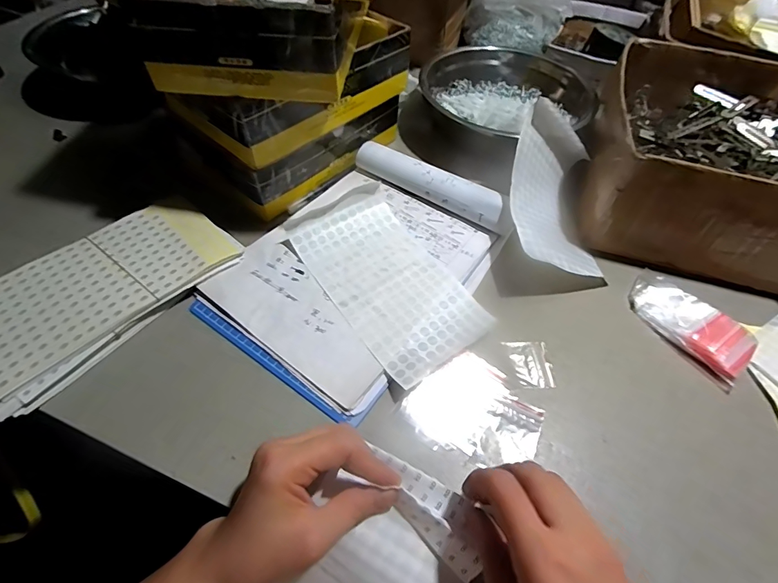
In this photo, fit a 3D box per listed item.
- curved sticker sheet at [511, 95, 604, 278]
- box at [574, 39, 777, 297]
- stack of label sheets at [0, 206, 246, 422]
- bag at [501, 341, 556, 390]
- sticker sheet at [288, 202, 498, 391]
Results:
[{"bbox_3d":[0.196,-0.118,0.463,0.111,0.083,0.200,9,55,3],"label":"curved sticker sheet"},{"bbox_3d":[0.404,-0.176,0.507,0.267,0.110,0.325,20,56,10],"label":"box"},{"bbox_3d":[-0.286,-0.003,0.400,0.128,0.024,0.248,35,60,19],"label":"stack of label sheets"},{"bbox_3d":[0.136,0.071,0.391,0.043,0.004,0.049,1,55,-3],"label":"bag"},{"bbox_3d":[0.002,-0.011,0.430,0.122,0.012,0.208,-30,62,-22],"label":"sticker sheet"}]

